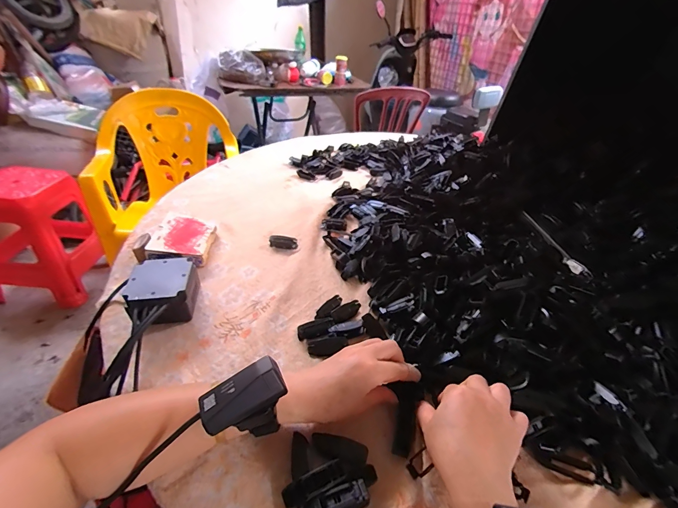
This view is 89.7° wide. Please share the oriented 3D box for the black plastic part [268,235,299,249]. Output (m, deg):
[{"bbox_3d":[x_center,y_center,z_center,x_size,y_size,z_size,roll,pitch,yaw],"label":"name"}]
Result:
[{"bbox_3d":[-0.098,-0.021,0.601,0.050,0.015,0.019,2,37,-1],"label":"black plastic part"}]

